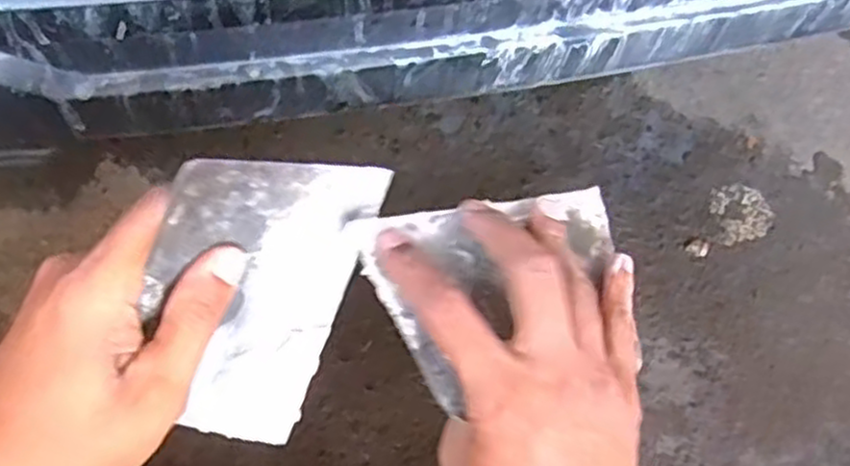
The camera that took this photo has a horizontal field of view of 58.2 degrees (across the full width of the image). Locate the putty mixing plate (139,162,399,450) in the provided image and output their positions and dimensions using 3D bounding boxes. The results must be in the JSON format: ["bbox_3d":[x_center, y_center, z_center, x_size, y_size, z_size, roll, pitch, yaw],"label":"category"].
[{"bbox_3d":[-0.079,0.031,0.345,0.095,0.138,0.005,11,15,-40],"label":"putty mixing plate"}]

